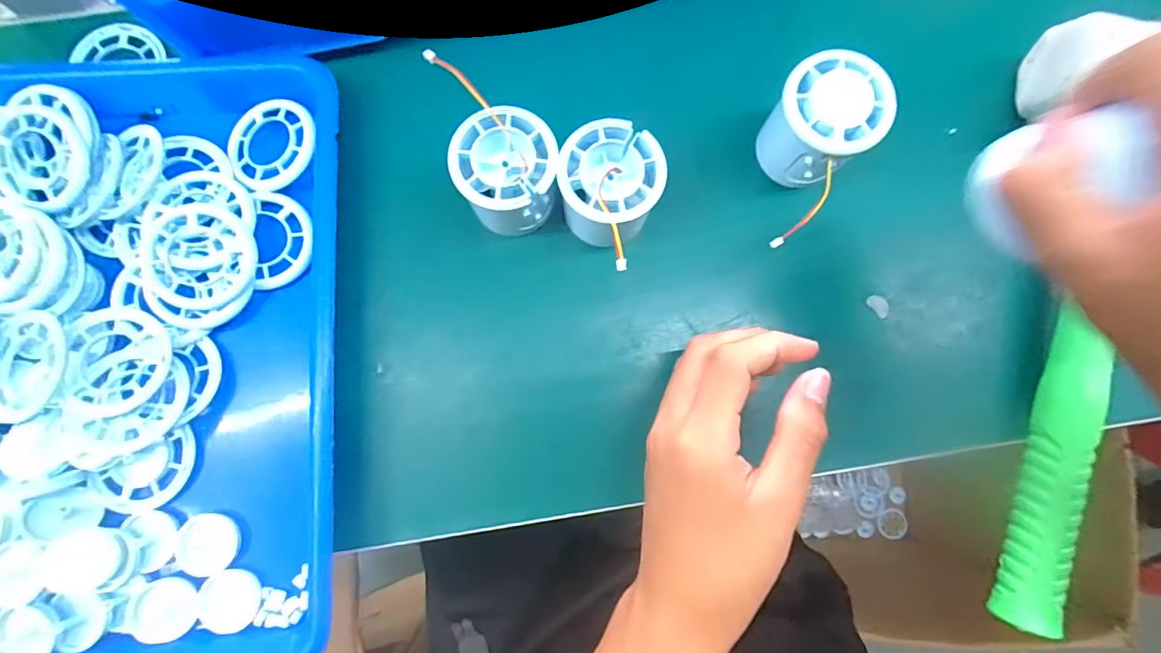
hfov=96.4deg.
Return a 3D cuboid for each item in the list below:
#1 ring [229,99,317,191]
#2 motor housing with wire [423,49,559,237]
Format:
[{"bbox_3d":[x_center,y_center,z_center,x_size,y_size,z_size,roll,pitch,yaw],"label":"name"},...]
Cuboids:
[{"bbox_3d":[-0.182,-0.109,0.306,0.053,0.004,0.056,-1,81,9],"label":"ring"},{"bbox_3d":[-0.042,-0.087,0.288,0.055,0.049,0.066,-19,82,-4],"label":"motor housing with wire"}]

